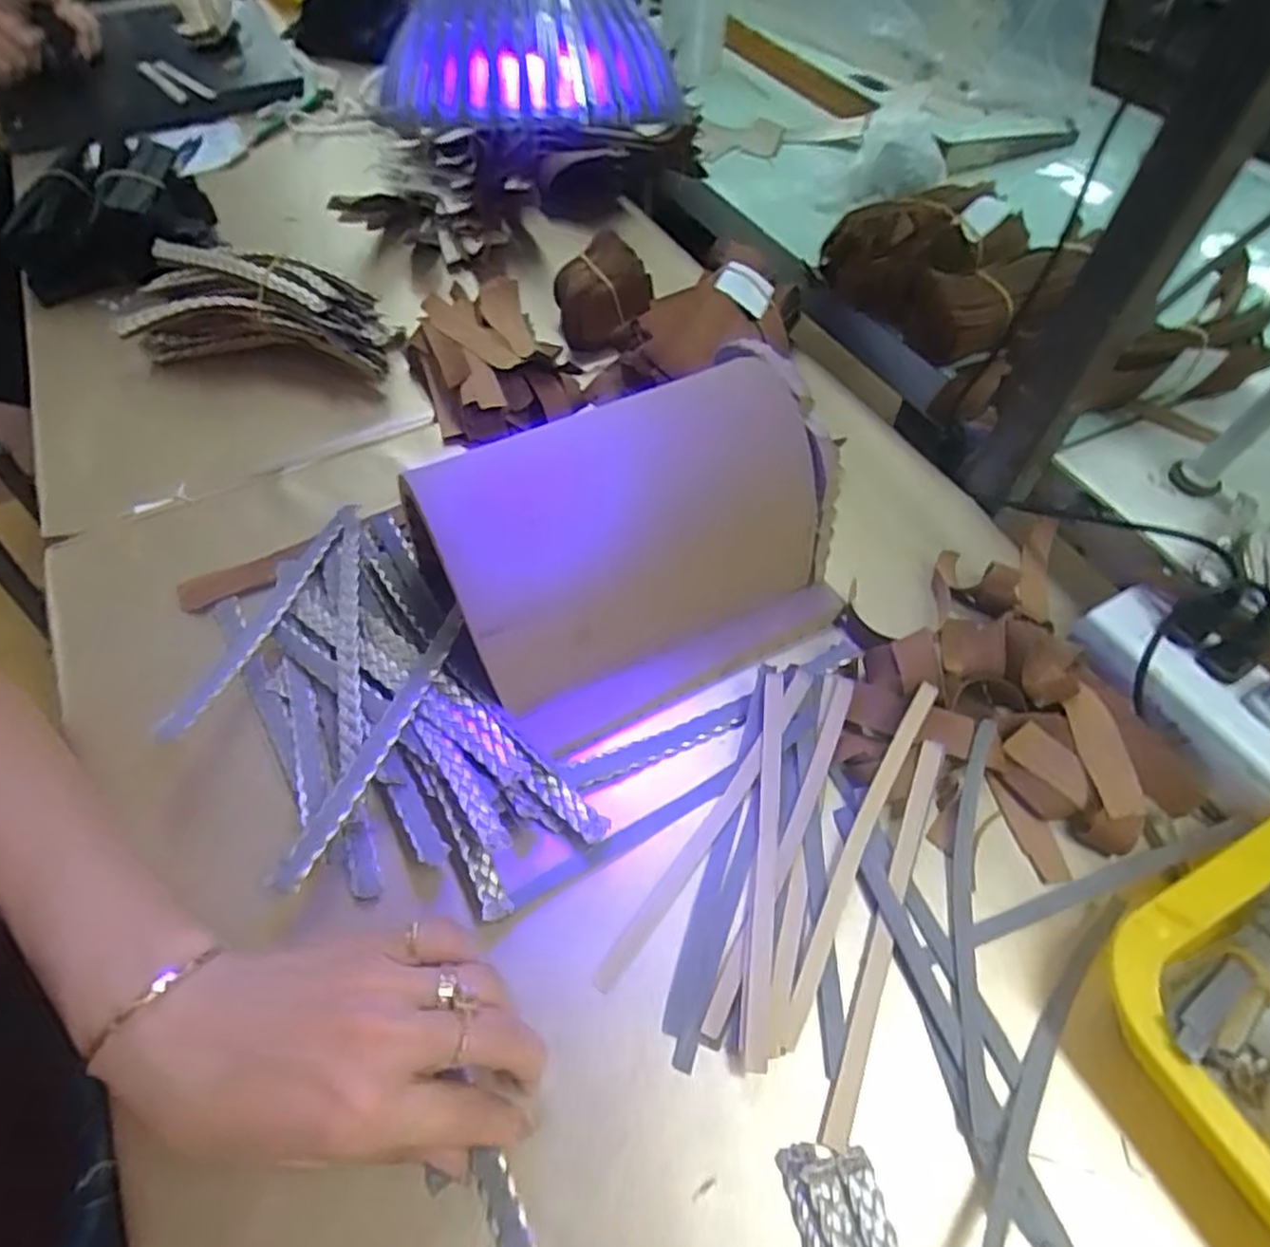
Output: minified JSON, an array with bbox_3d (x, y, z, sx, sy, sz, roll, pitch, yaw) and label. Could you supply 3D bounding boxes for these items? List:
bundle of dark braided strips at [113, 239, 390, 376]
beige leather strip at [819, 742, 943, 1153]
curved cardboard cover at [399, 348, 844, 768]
[{"bbox_3d":[-0.278,-0.234,0.542,0.187,0.066,0.076,6,55,2],"label":"bundle of dark braided strips"},{"bbox_3d":[0.110,0.129,0.309,0.011,0.021,0.170,20,57,14],"label":"beige leather strip"},{"bbox_3d":[0.008,-0.038,0.366,0.190,0.105,0.118,-26,59,-18],"label":"curved cardboard cover"}]

